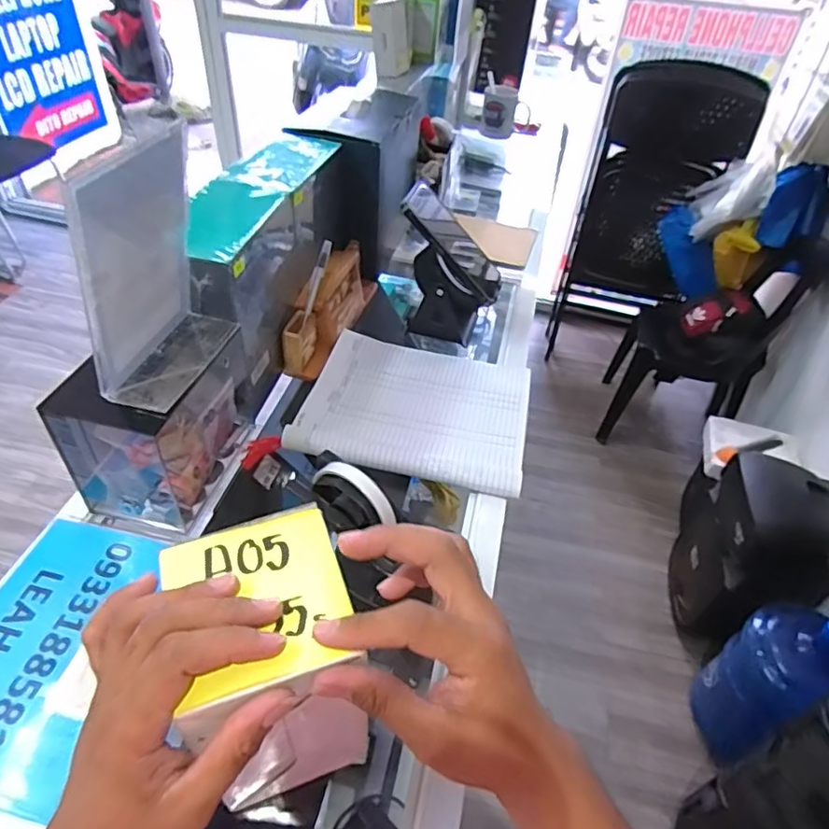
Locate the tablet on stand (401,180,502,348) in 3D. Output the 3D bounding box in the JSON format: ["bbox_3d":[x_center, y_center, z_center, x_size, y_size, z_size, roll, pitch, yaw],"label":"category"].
[{"bbox_3d":[0.047,-0.179,0.736,0.125,0.176,0.069,8,44,4],"label":"tablet on stand"}]

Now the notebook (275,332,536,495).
[{"bbox_3d":[0.004,-0.013,0.662,0.249,0.019,0.213,11,44,6],"label":"notebook"}]

